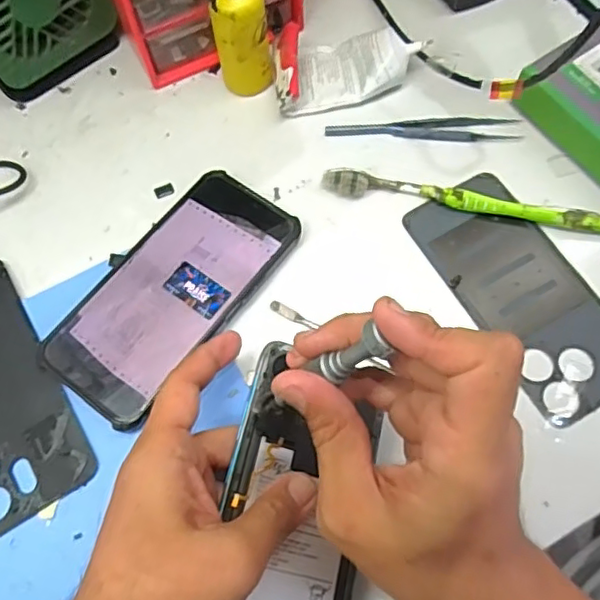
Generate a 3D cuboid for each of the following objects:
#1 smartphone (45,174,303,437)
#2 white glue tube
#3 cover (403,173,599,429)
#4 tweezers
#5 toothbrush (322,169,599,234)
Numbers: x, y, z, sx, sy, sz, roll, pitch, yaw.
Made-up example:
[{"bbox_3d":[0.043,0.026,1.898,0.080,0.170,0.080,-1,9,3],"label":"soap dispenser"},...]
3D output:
[{"bbox_3d":[-0.077,-0.006,0.378,0.079,0.014,0.162,34,71,15],"label":"smartphone"},{"bbox_3d":[0.033,-0.170,0.434,0.102,0.029,0.059,-9,66,-2],"label":"white glue tube"},{"bbox_3d":[0.137,-0.007,0.380,0.072,0.004,0.161,-28,68,-10],"label":"cover"},{"bbox_3d":[0.084,-0.119,0.422,0.129,0.004,0.021,1,66,2],"label":"tweezers"},{"bbox_3d":[0.107,-0.063,0.396,0.184,0.014,0.014,10,67,6],"label":"toothbrush"}]

